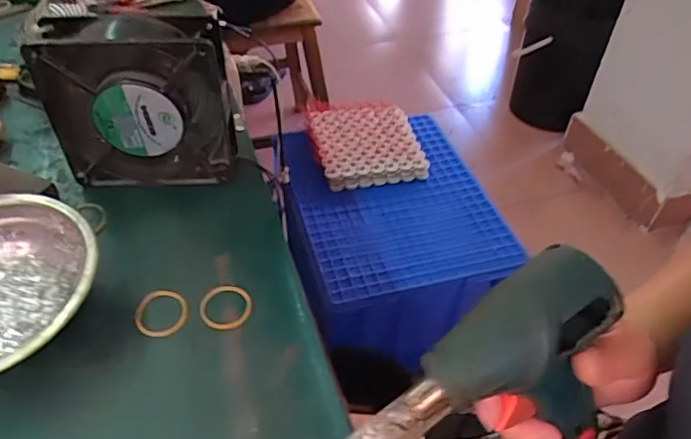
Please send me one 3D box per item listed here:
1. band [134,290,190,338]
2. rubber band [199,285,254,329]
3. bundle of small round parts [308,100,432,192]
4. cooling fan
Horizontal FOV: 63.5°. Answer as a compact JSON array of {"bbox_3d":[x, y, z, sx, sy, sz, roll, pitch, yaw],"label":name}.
[{"bbox_3d":[-0.115,0.057,0.348,0.032,0.005,0.035,-8,45,-11],"label":"band"},{"bbox_3d":[-0.075,0.054,0.353,0.032,0.005,0.034,1,44,-1],"label":"rubber band"},{"bbox_3d":[0.045,-0.176,1.227,0.229,0.032,0.237,-7,54,-11],"label":"bundle of small round parts"},{"bbox_3d":[-0.147,-0.082,0.406,0.121,0.124,0.047,-1,44,-3],"label":"cooling fan"}]

